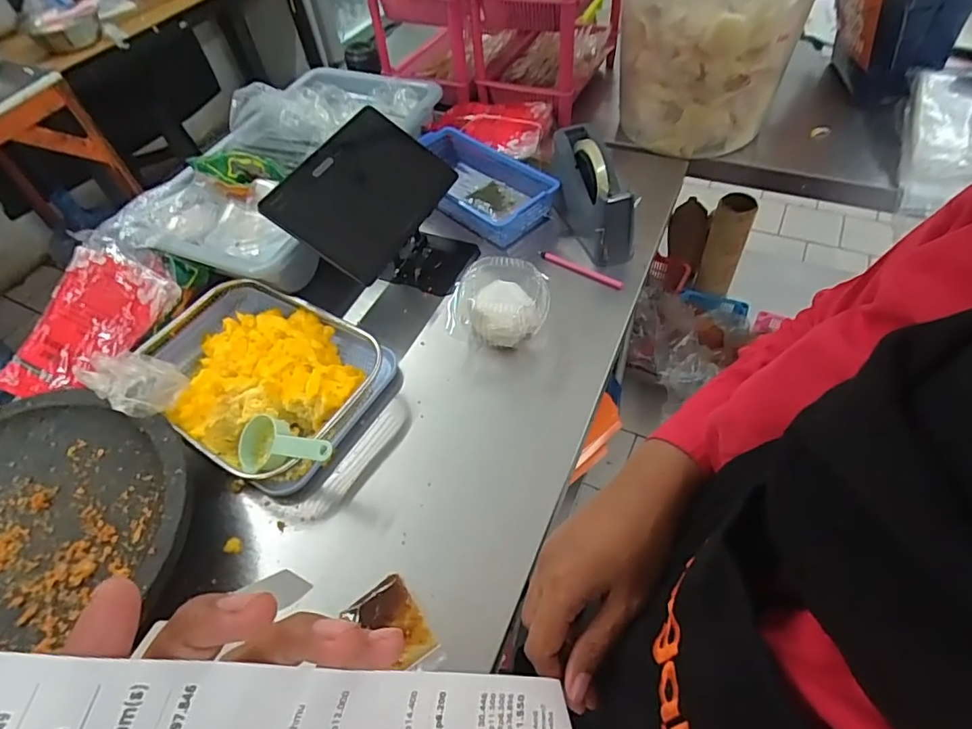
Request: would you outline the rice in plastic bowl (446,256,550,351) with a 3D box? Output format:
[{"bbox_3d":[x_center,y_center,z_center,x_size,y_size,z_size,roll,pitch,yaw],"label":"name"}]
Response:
[{"bbox_3d":[0.017,-0.079,0.692,0.120,0.083,0.106,5,53,10],"label":"rice in plastic bowl"}]

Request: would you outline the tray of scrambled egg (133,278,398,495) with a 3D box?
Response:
[{"bbox_3d":[-0.278,0.012,0.661,0.321,0.070,0.225,23,58,22],"label":"tray of scrambled egg"}]

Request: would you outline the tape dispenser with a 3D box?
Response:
[{"bbox_3d":[0.156,-0.253,0.794,0.087,0.114,0.196,-9,52,-1],"label":"tape dispenser"}]

